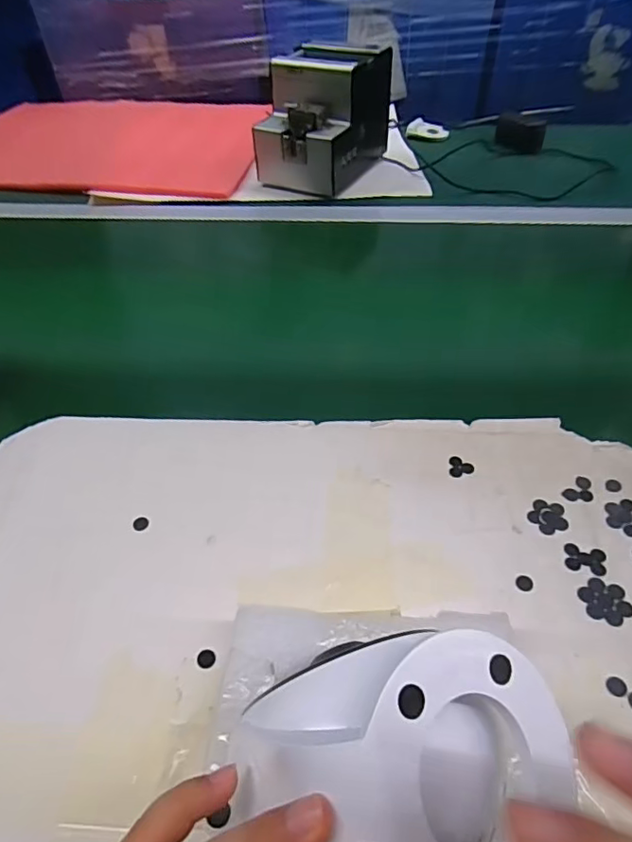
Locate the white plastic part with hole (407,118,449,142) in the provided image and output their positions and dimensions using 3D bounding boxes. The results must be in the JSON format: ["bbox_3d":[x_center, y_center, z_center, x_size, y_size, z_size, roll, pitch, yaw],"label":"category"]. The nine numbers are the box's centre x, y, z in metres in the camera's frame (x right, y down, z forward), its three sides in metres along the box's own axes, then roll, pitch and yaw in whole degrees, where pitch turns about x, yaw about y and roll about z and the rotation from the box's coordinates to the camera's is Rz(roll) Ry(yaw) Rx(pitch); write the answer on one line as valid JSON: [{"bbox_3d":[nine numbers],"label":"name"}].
[{"bbox_3d":[0.192,-0.497,0.901,0.066,0.023,0.035,14,48,14],"label":"white plastic part with hole"}]

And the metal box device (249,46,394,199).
[{"bbox_3d":[0.011,-0.430,0.752,0.131,0.147,0.183,19,49,19],"label":"metal box device"}]

